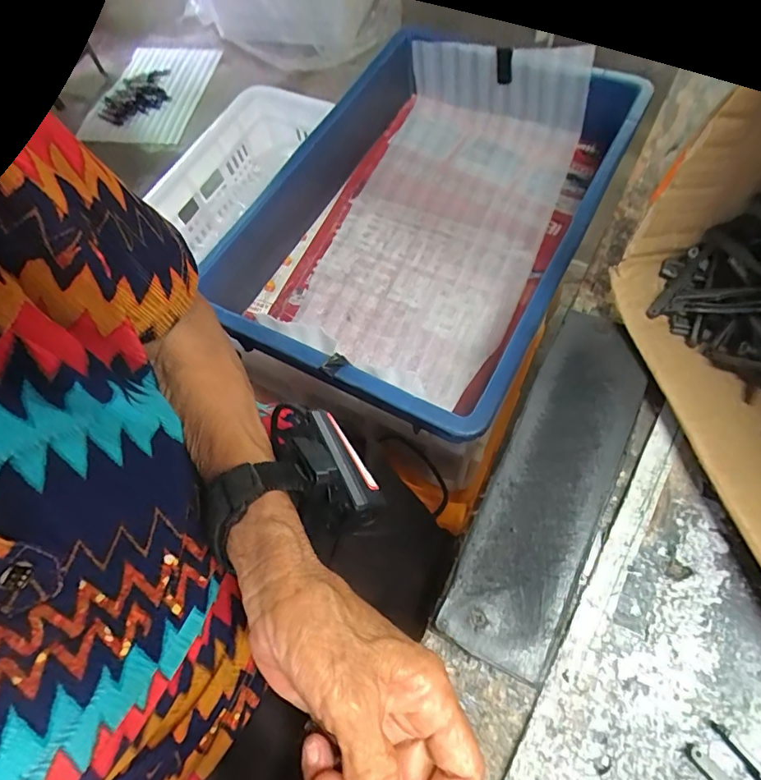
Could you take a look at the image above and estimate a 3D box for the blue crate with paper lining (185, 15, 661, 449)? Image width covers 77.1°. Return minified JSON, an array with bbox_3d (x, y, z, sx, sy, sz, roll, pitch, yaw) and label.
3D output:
[{"bbox_3d":[0.036,-0.169,0.467,0.294,0.091,0.383,25,69,16],"label":"blue crate with paper lining"}]

